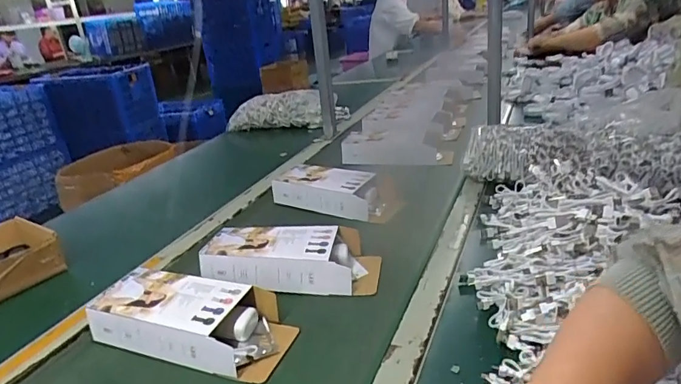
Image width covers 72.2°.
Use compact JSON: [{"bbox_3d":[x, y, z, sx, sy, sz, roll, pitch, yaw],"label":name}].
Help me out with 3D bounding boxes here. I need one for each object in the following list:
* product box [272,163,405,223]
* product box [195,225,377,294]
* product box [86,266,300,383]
[{"bbox_3d":[-0.006,0.000,0.919,0.254,0.068,0.108,4,25,29],"label":"product box"},{"bbox_3d":[-0.073,0.098,0.698,0.255,0.066,0.108,-3,23,15],"label":"product box"},{"bbox_3d":[-0.185,0.160,0.591,0.250,0.065,0.109,0,23,21],"label":"product box"}]

